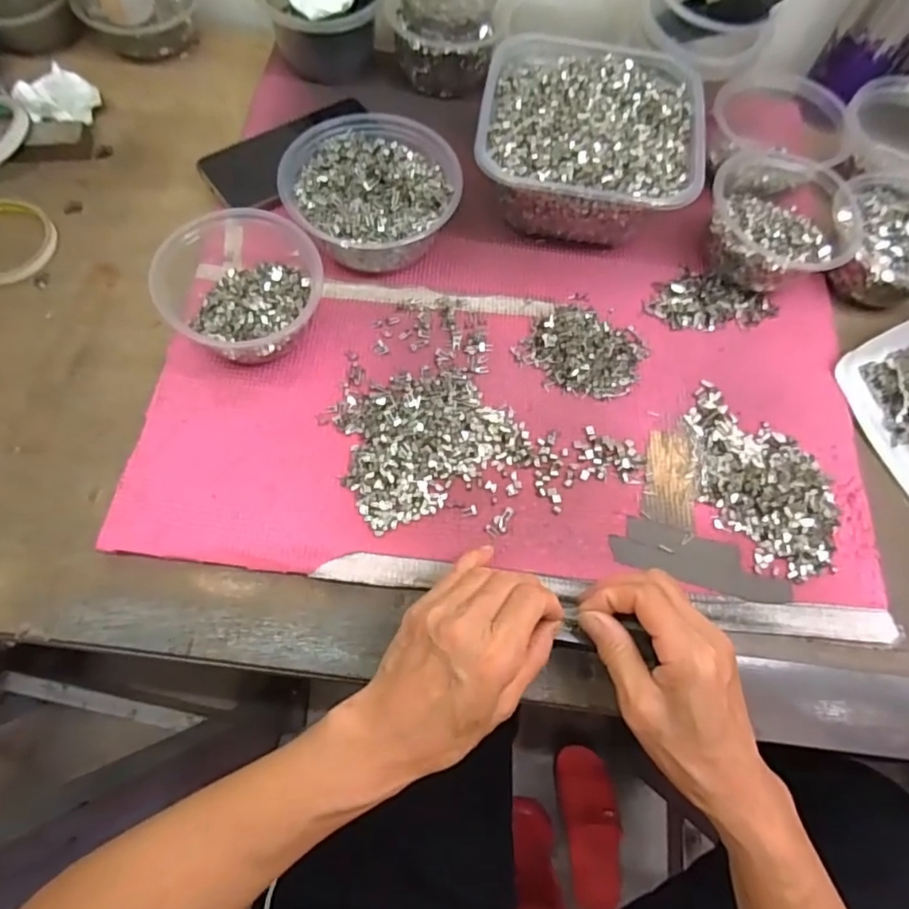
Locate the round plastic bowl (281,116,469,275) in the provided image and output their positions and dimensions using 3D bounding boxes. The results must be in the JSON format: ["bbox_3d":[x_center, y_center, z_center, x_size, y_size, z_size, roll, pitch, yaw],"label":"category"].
[{"bbox_3d":[-0.067,-0.205,0.473,0.128,0.070,0.133,1,67,-3],"label":"round plastic bowl"}]

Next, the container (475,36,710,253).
[{"bbox_3d":[0.108,-0.260,0.482,0.168,0.066,0.172,10,67,1],"label":"container"}]

